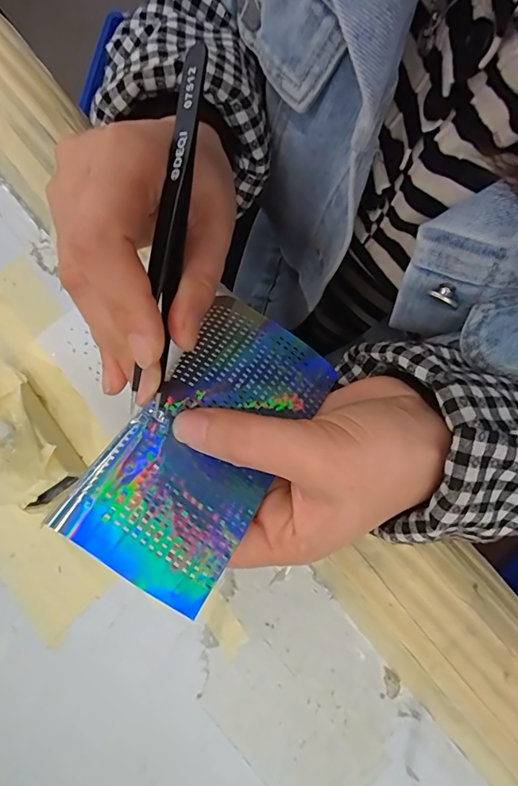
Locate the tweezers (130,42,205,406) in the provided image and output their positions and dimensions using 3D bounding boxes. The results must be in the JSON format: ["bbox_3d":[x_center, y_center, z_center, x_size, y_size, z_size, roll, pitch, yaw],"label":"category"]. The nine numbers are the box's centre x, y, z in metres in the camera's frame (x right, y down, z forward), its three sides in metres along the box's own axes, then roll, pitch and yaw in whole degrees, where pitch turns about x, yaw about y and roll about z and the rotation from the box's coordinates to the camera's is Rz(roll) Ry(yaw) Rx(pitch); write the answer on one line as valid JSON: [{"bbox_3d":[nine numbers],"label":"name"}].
[{"bbox_3d":[-0.032,-0.057,0.166,0.010,0.005,0.120,9,94,3],"label":"tweezers"}]

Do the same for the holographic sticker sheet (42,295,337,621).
[{"bbox_3d":[-0.018,0.016,0.194,0.063,0.013,0.128,36,60,-7],"label":"holographic sticker sheet"}]

